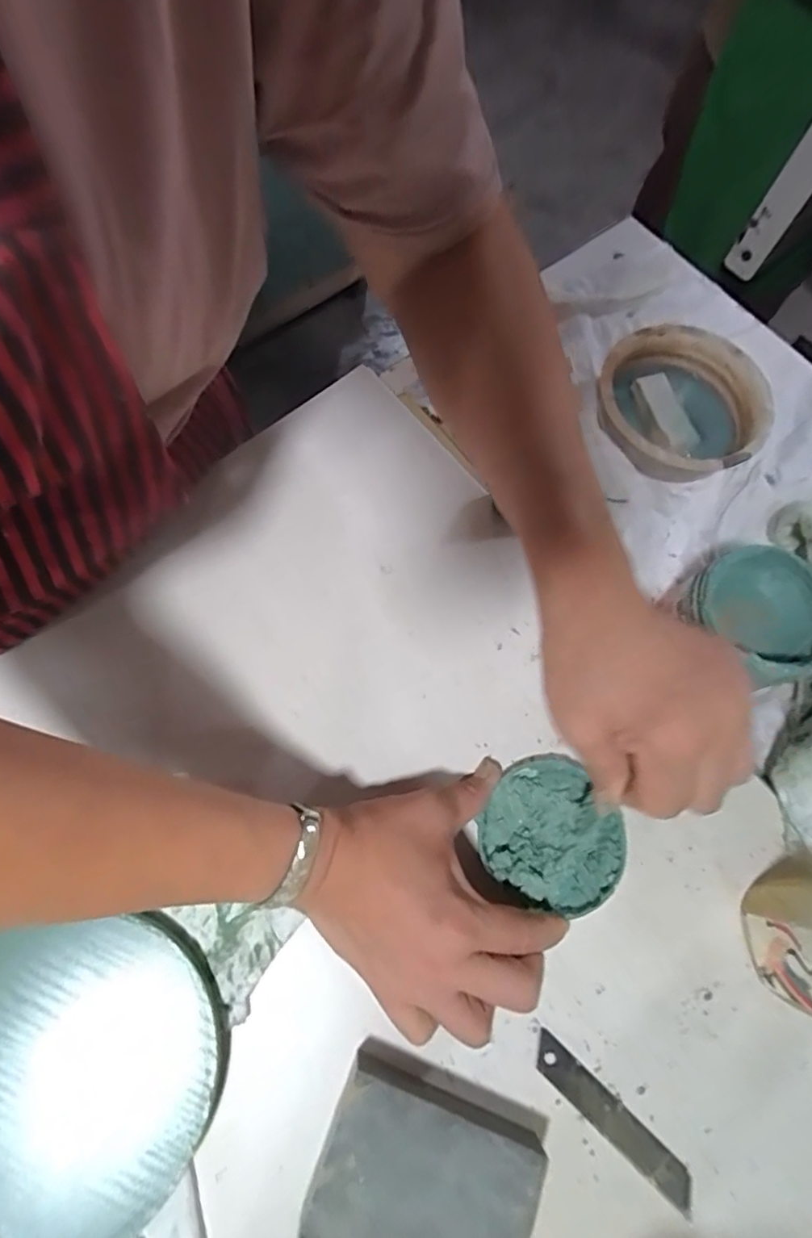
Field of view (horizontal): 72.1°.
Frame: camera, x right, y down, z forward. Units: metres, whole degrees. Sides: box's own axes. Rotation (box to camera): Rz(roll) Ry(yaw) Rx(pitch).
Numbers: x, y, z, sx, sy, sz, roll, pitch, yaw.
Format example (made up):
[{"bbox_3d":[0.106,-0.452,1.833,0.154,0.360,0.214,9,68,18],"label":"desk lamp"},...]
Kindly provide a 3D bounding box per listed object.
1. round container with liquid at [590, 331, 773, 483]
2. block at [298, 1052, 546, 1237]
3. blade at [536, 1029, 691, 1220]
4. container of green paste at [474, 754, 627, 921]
[{"bbox_3d":[0.211,-0.164,0.433,0.125,0.040,0.126,1,72,-2],"label":"round container with liquid"},{"bbox_3d":[0.009,0.266,0.266,0.100,0.024,0.075,22,72,5],"label":"block"},{"bbox_3d":[0.106,0.257,0.286,0.097,0.004,0.016,41,75,10],"label":"blade"},{"bbox_3d":[0.085,0.124,0.320,0.079,0.017,0.077,1,72,-2],"label":"container of green paste"}]

